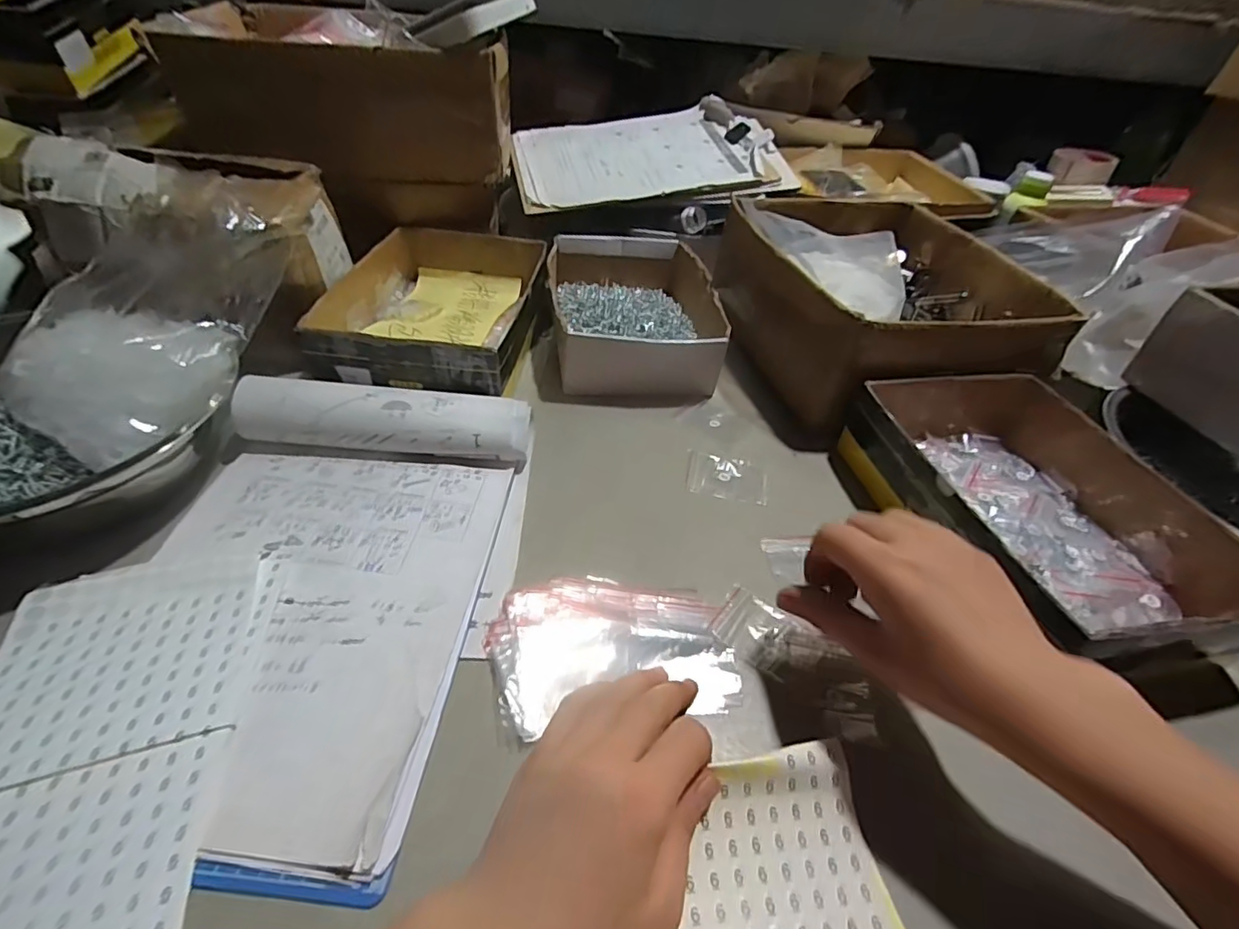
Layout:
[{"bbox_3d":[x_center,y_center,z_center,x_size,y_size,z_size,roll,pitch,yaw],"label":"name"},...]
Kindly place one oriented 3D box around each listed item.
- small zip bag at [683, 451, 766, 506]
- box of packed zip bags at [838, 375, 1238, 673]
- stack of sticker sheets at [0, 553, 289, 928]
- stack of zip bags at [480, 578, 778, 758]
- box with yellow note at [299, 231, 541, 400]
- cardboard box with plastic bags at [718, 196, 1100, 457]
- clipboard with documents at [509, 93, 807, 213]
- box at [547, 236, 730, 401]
[{"bbox_3d":[0.093,0.011,0.483,0.068,0.005,0.048,12,43,7],"label":"small zip bag"},{"bbox_3d":[0.309,0.030,0.422,0.185,0.068,0.253,-3,43,-10],"label":"box of packed zip bags"},{"bbox_3d":[-0.262,0.146,0.271,0.131,0.006,0.226,-2,46,-12],"label":"stack of sticker sheets"},{"bbox_3d":[0.006,0.115,0.339,0.166,0.015,0.103,6,42,0],"label":"stack of zip bags"},{"bbox_3d":[-0.177,-0.161,0.571,0.179,0.061,0.254,6,42,0],"label":"box with yellow note"},{"bbox_3d":[0.276,-0.180,0.626,0.276,0.121,0.335,-3,43,-10],"label":"cardboard box with plastic bags"},{"bbox_3d":[0.041,-0.426,0.760,0.356,0.020,0.252,-6,53,-4],"label":"clipboard with documents"},{"bbox_3d":[0.018,-0.174,0.632,0.171,0.072,0.250,-3,43,-9],"label":"box"}]

